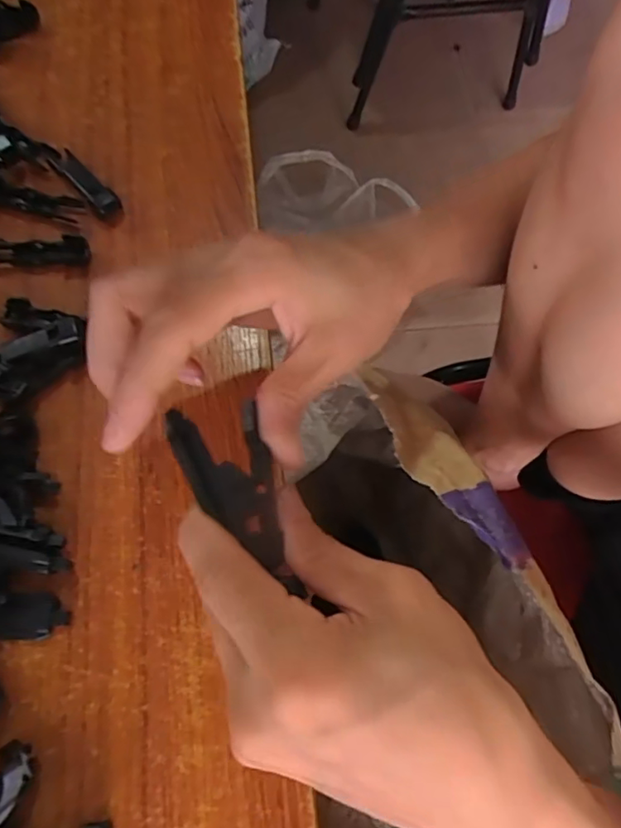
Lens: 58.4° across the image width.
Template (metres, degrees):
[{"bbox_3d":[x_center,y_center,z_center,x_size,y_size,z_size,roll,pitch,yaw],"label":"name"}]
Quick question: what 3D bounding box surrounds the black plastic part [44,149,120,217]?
[{"bbox_3d":[-0.126,-0.129,0.308,0.013,0.010,0.054,-38,75,-16],"label":"black plastic part"}]

